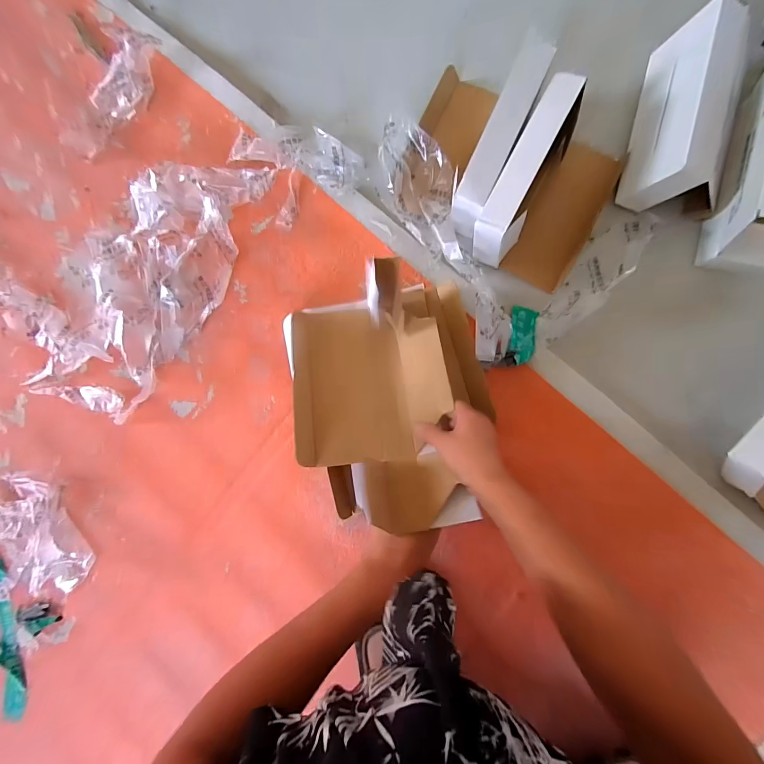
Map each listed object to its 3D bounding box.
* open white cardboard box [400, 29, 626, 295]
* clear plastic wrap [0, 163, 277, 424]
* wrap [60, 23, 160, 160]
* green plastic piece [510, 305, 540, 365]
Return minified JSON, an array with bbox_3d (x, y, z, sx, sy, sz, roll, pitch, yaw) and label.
[{"bbox_3d":[0.164,-0.298,0.467,0.293,0.112,0.238,34,91,6],"label":"open white cardboard box"},{"bbox_3d":[-0.404,-0.179,0.529,0.300,0.076,0.460,34,91,6],"label":"clear plastic wrap"},{"bbox_3d":[-0.445,-0.477,0.565,0.076,0.052,0.225,42,92,6],"label":"wrap"},{"bbox_3d":[0.203,-0.068,0.493,0.038,0.017,0.091,15,64,1],"label":"green plastic piece"}]

